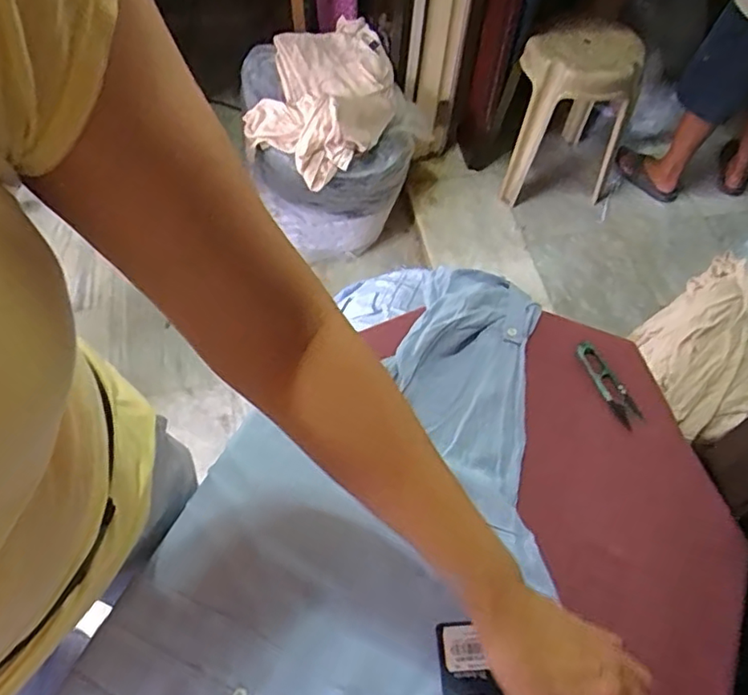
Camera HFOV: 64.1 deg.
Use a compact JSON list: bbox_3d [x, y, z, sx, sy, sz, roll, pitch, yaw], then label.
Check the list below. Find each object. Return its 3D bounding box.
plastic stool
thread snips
[{"bbox_3d":[0.580,-0.671,1.739,0.338,0.449,0.367,26,60,13],"label":"plastic stool"},{"bbox_3d":[0.238,0.036,0.605,0.024,0.013,0.100,-17,60,-13],"label":"thread snips"}]

